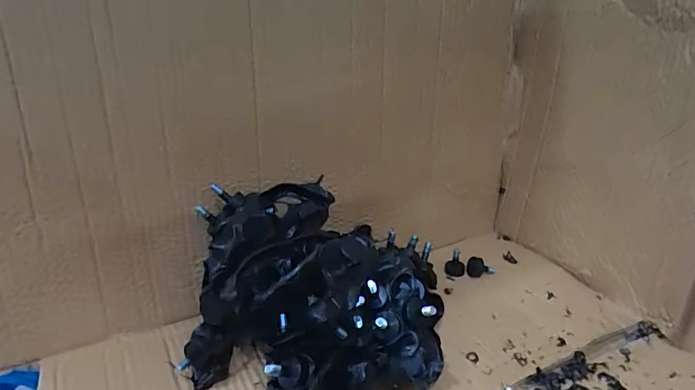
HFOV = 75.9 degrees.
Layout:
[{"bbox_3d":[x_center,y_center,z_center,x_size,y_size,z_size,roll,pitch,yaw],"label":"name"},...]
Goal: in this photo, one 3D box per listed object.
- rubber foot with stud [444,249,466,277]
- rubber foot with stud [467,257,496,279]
[{"bbox_3d":[0.137,0.085,0.561,0.024,0.022,0.023,8,23,14],"label":"rubber foot with stud"},{"bbox_3d":[0.167,0.091,0.558,0.033,0.020,0.019,10,23,18],"label":"rubber foot with stud"}]

